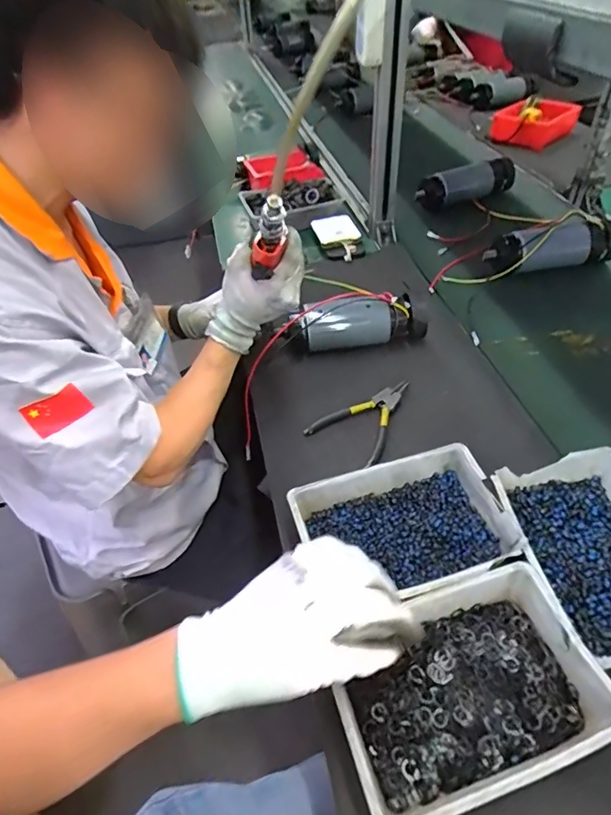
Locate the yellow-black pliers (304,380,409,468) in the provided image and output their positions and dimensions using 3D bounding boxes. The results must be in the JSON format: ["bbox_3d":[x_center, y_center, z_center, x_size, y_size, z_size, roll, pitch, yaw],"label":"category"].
[{"bbox_3d":[0.081,0.004,0.676,0.099,0.019,0.153,22,51,24],"label":"yellow-black pliers"}]

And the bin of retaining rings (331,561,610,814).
[{"bbox_3d":[0.126,0.227,0.408,0.202,0.045,0.141,-16,46,-11],"label":"bin of retaining rings"}]

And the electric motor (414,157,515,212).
[{"bbox_3d":[0.367,-0.511,1.134,0.235,0.060,0.063,-19,47,-14],"label":"electric motor"}]

